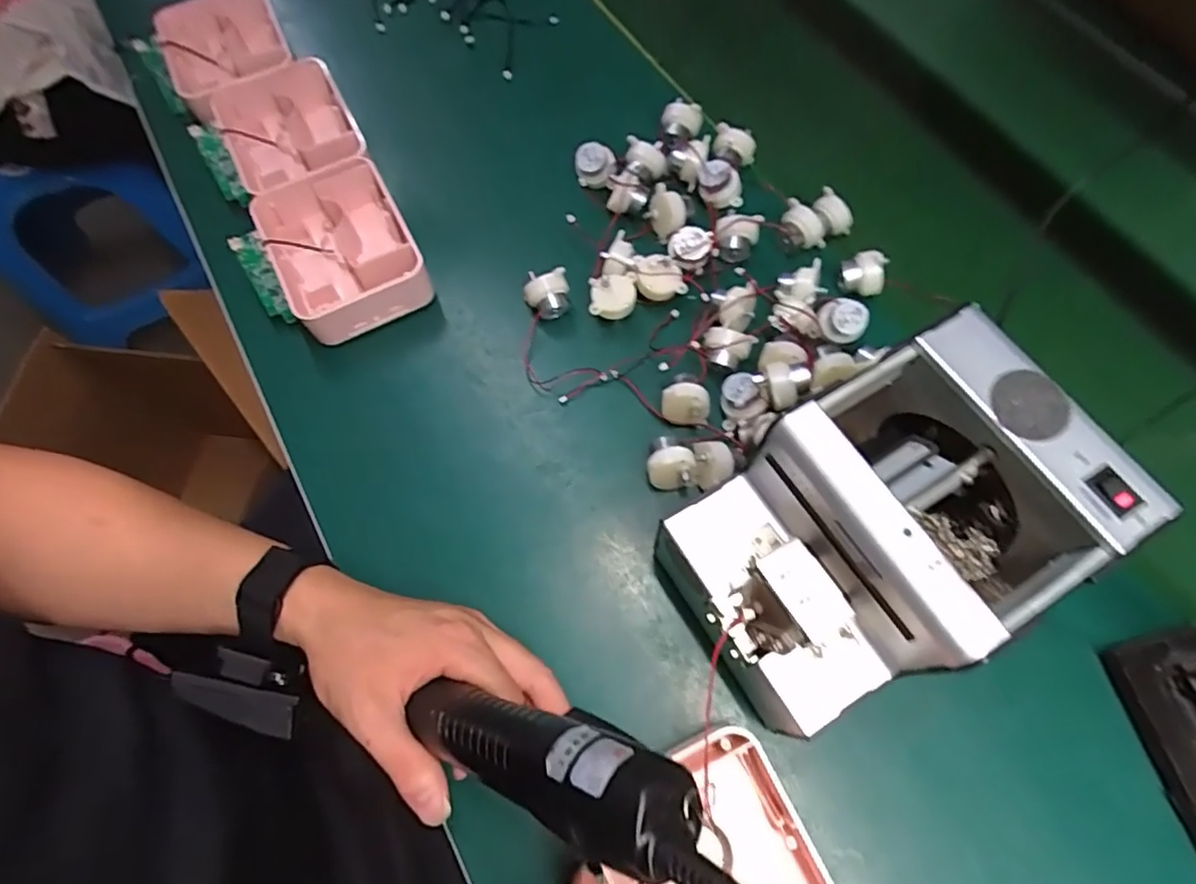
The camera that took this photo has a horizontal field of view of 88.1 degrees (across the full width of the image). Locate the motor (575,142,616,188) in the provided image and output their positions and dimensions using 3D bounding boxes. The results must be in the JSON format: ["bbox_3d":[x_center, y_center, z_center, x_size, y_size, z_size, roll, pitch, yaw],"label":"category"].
[{"bbox_3d":[-0.003,-0.225,0.507,0.032,0.029,0.023,-4,66,-4],"label":"motor"}]

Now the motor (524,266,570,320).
[{"bbox_3d":[-0.037,-0.108,0.458,0.032,0.034,0.025,-10,67,-6],"label":"motor"}]

